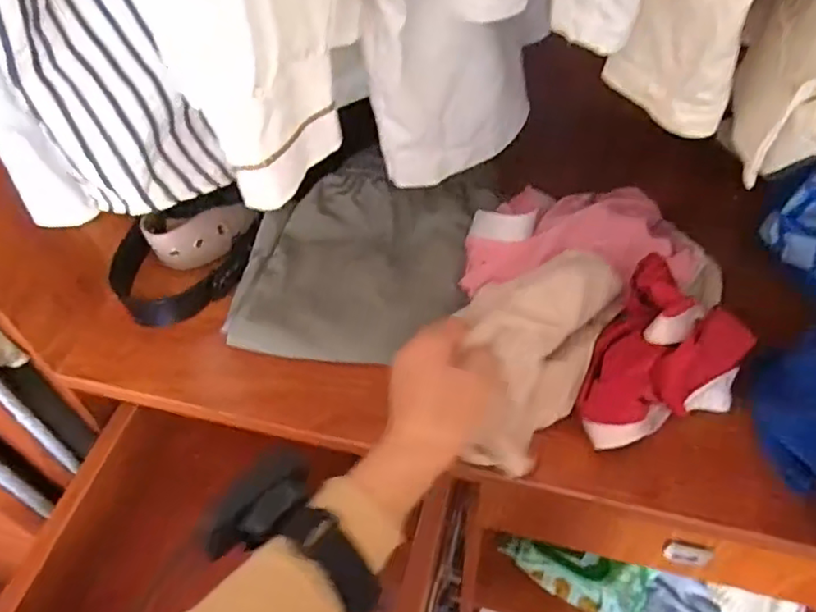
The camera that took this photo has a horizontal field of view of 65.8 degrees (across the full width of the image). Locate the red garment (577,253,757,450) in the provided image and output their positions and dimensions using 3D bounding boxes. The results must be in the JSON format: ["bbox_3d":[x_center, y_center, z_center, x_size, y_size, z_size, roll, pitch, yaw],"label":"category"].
[{"bbox_3d":[0.182,0.041,0.449,0.098,0.082,0.123,29,57,23],"label":"red garment"}]

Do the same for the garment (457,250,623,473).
[{"bbox_3d":[0.090,0.028,0.450,0.078,0.079,0.158,30,58,23],"label":"garment"}]

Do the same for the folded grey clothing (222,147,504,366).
[{"bbox_3d":[-0.032,-0.045,0.552,0.193,0.047,0.234,13,52,12],"label":"folded grey clothing"}]

